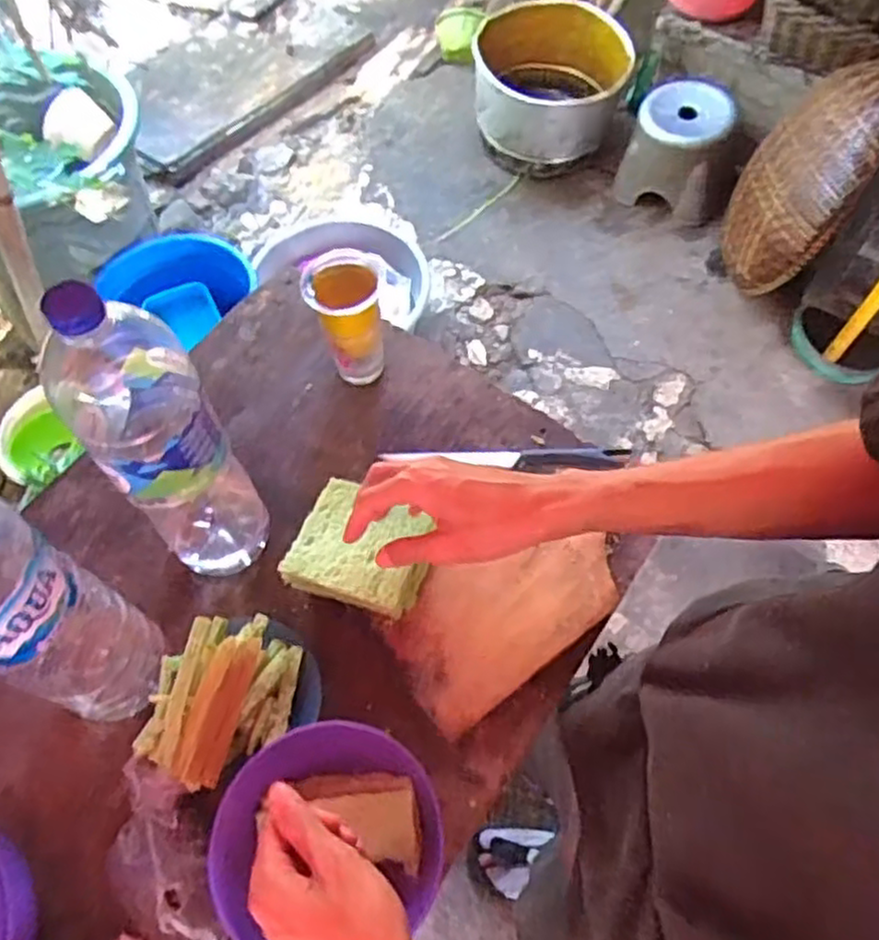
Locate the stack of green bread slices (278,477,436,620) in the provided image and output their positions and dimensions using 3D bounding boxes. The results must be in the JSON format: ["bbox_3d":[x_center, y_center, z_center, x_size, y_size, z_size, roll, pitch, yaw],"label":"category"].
[{"bbox_3d":[-0.067,0.064,0.619,0.110,0.047,0.099,16,65,10],"label":"stack of green bread slices"}]

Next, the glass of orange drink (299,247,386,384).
[{"bbox_3d":[-0.083,-0.137,0.699,0.067,0.134,0.066,0,61,0],"label":"glass of orange drink"}]

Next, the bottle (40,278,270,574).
[{"bbox_3d":[-0.200,-0.016,0.533,0.088,0.318,0.088,0,61,0],"label":"bottle"}]

